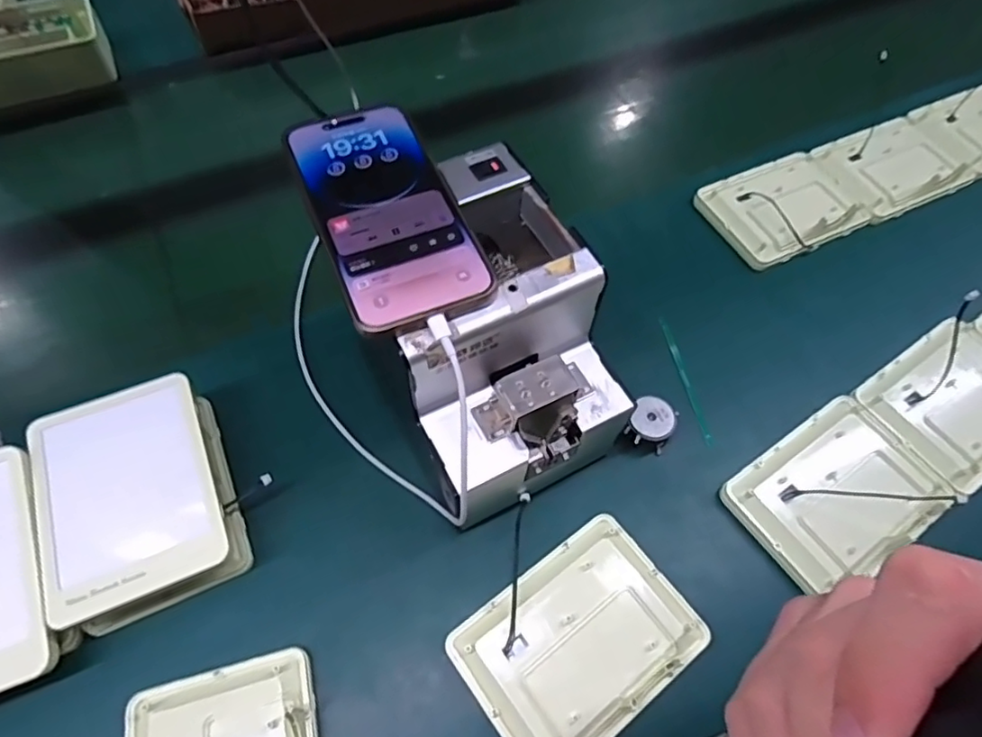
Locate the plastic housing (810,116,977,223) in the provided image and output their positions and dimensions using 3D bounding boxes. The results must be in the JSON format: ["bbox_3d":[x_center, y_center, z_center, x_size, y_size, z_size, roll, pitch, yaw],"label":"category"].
[{"bbox_3d":[0.393,-0.199,0.585,0.132,0.020,0.096,-23,62,-15],"label":"plastic housing"}]

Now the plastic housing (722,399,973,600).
[{"bbox_3d":[0.240,0.085,0.413,0.132,0.017,0.097,-30,64,-18],"label":"plastic housing"}]

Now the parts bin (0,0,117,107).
[{"bbox_3d":[-0.488,-0.343,0.638,0.142,0.051,0.108,-18,61,-12],"label":"parts bin"}]

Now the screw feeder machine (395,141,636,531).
[{"bbox_3d":[-0.002,-0.015,0.383,0.126,0.149,0.171,-23,62,-15],"label":"screw feeder machine"}]

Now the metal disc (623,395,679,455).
[{"bbox_3d":[0.116,0.042,0.431,0.031,0.029,0.032,19,60,10],"label":"metal disc"}]

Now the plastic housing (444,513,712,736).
[{"bbox_3d":[0.053,0.162,0.359,0.133,0.016,0.097,-32,64,-19],"label":"plastic housing"}]

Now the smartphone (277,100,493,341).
[{"bbox_3d":[-0.060,-0.091,0.336,0.077,0.005,0.158,-20,65,-13],"label":"smartphone"}]

